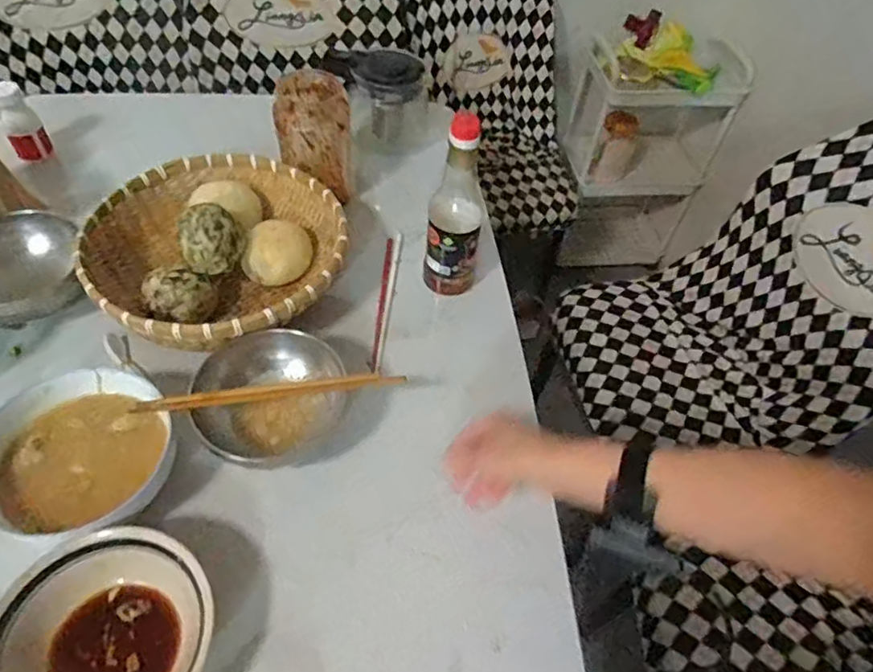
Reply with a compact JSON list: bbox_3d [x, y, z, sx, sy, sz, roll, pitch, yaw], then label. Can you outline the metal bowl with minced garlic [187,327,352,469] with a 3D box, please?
[{"bbox_3d":[-0.172,0.062,0.626,0.149,0.058,0.120,-18,56,-18],"label":"metal bowl with minced garlic"}]

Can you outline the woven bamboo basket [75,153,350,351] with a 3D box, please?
[{"bbox_3d":[-0.260,-0.103,0.734,0.292,0.100,0.295,3,52,-3],"label":"woven bamboo basket"}]

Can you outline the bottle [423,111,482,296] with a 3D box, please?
[{"bbox_3d":[0.024,-0.146,0.700,0.064,0.229,0.059,7,52,0],"label":"bottle"}]

